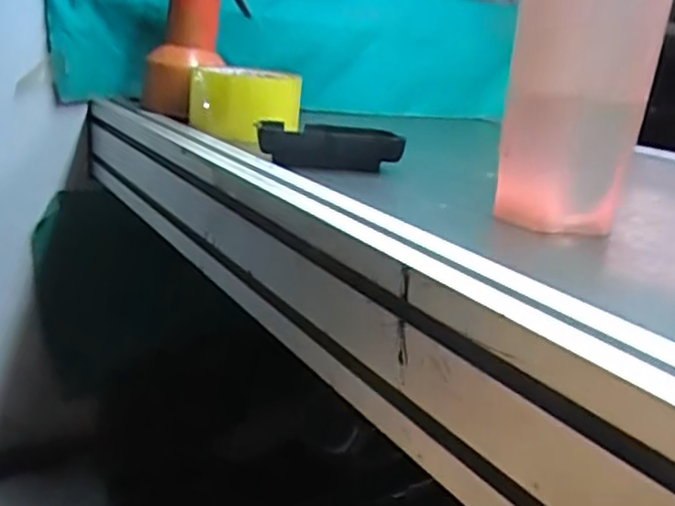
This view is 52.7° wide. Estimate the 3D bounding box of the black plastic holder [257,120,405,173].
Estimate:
[{"bbox_3d":[-0.005,-0.078,0.502,0.104,0.032,0.028,5,16,-2],"label":"black plastic holder"}]

